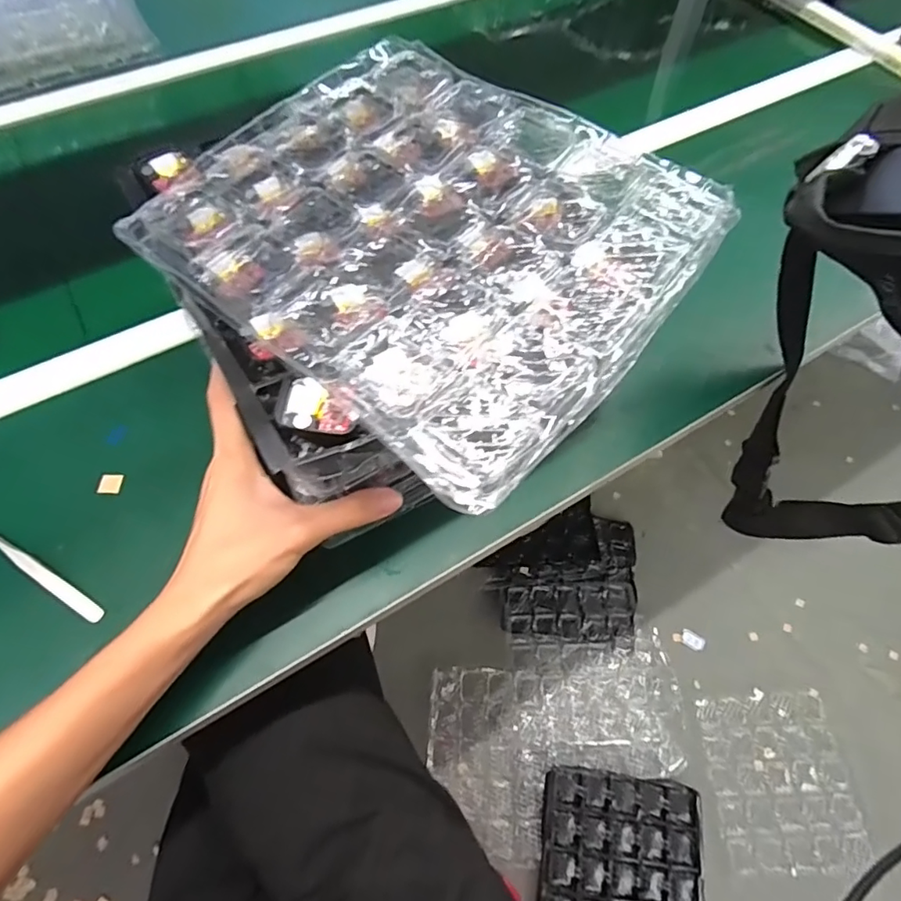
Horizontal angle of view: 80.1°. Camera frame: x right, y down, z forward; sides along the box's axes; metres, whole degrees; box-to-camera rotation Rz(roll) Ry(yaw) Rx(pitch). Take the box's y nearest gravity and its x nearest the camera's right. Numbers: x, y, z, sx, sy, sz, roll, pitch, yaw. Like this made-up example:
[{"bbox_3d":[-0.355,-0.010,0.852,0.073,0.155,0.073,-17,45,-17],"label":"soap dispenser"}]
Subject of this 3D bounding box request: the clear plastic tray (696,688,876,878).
[{"bbox_3d":[0.581,0.573,0.945,0.242,0.025,0.271,2,60,1],"label":"clear plastic tray"}]

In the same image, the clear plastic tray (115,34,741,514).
[{"bbox_3d":[-0.007,-0.139,0.337,0.289,0.040,0.258,35,66,18],"label":"clear plastic tray"}]

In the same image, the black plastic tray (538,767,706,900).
[{"bbox_3d":[0.277,0.692,0.867,0.257,0.027,0.283,7,61,4],"label":"black plastic tray"}]

